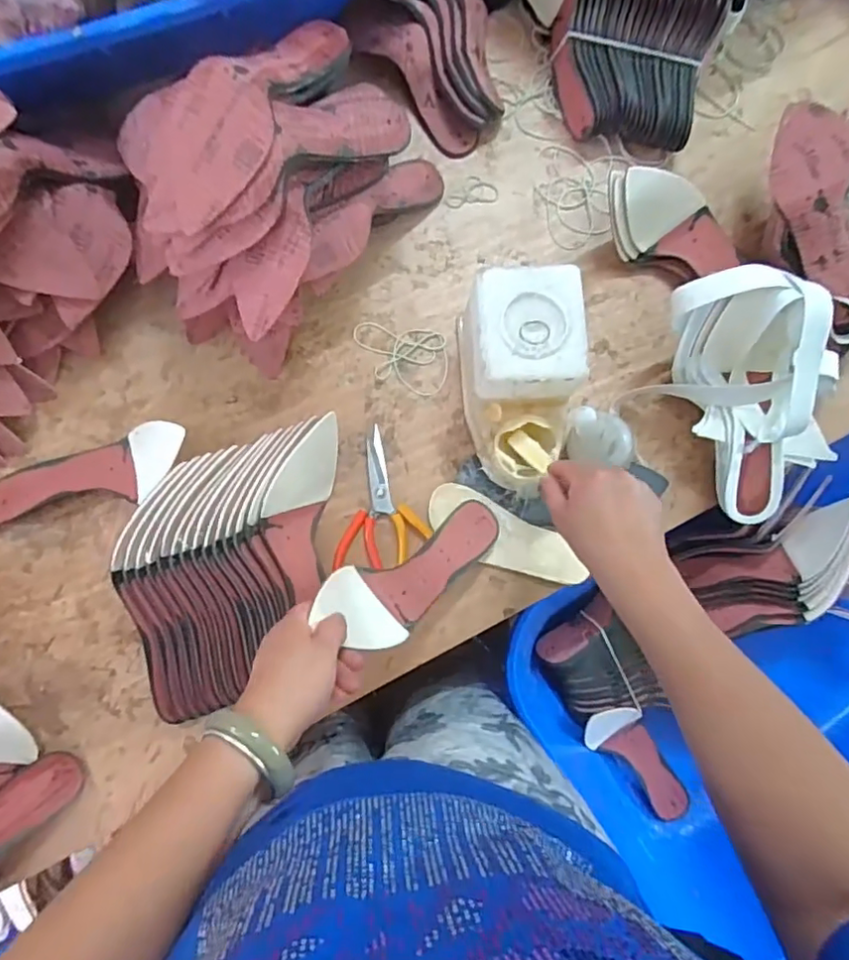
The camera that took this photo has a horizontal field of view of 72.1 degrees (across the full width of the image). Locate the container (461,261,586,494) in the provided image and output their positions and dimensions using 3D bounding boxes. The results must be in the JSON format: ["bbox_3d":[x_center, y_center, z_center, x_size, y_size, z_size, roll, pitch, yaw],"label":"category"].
[{"bbox_3d":[0.103,-0.098,0.596,0.114,0.119,0.197,-5,83,-2],"label":"container"}]

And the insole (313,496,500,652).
[{"bbox_3d":[-0.005,0.090,0.565,0.228,0.057,0.079,-29,83,-40],"label":"insole"}]

